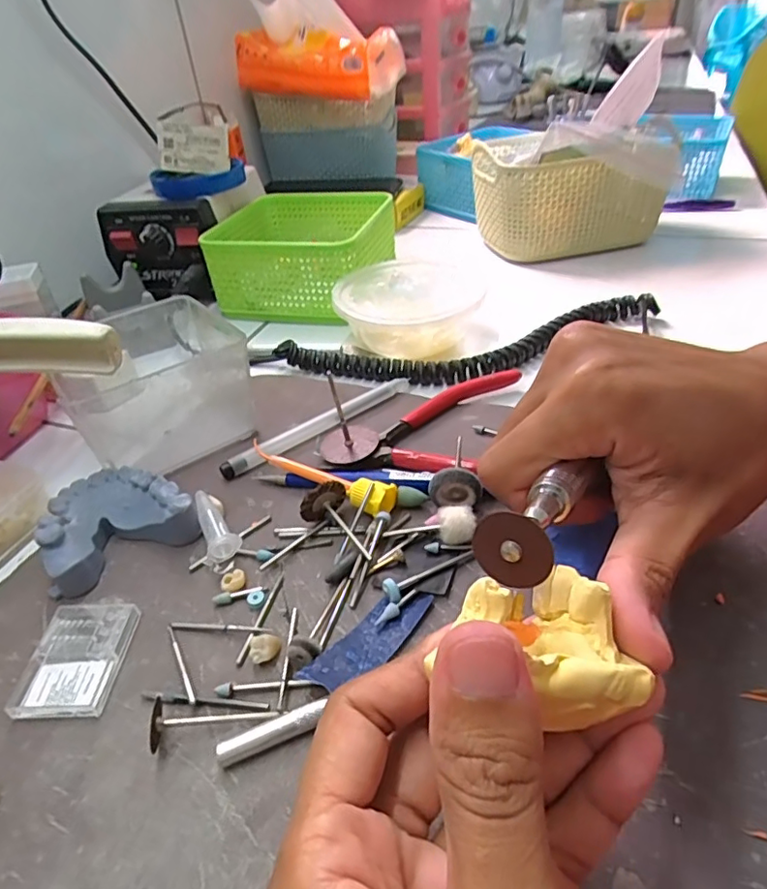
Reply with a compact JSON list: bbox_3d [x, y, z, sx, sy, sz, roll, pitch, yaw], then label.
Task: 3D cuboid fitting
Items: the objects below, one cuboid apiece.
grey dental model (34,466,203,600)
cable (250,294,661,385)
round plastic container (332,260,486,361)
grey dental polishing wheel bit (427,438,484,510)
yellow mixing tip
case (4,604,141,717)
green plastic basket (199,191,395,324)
[{"bbox_3d":[-0.126,0.034,0.267,0.065,0.024,0.053,-23,43,-18],"label":"grey dental model"},{"bbox_3d":[0.052,-0.066,0.374,0.284,0.011,0.071,-7,40,0],"label":"cable"},{"bbox_3d":[0.018,-0.099,0.390,0.094,0.037,0.096,-4,40,3],"label":"round plastic container"},{"bbox_3d":[0.036,0.014,0.271,0.023,0.022,0.030,3,41,11],"label":"grey dental polishing wheel bit"},{"bbox_3d":[-0.035,0.014,0.284,0.089,0.014,0.017,20,47,28],"label":"yellow mixing tip"},{"bbox_3d":[-0.120,0.083,0.220,0.036,0.007,0.046,-4,40,4],"label":"case"},{"bbox_3d":[-0.064,-0.172,0.473,0.132,0.061,0.137,6,42,15],"label":"green plastic basket"}]

